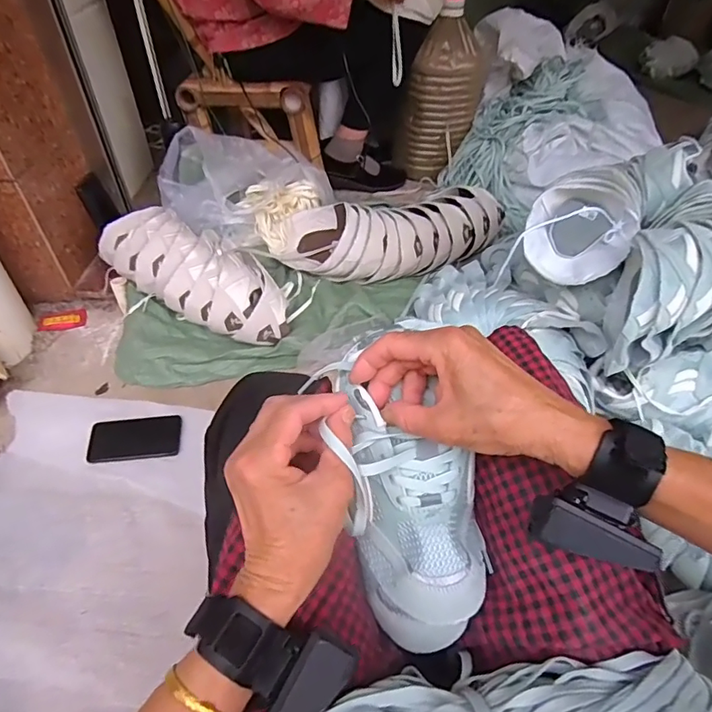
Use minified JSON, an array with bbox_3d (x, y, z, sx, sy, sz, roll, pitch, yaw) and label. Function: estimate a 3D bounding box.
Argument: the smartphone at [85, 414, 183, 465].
[{"bbox_3d":[-0.393,0.147,0.873,0.160,0.004,0.079,-6,62,-2],"label":"smartphone"}]

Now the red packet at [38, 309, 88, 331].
[{"bbox_3d":[-0.608,-0.075,1.018,0.094,0.008,0.051,-8,48,-9],"label":"red packet"}]

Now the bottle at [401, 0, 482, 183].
[{"bbox_3d":[0.226,-0.676,1.248,0.173,0.375,0.148,11,48,8],"label":"bottle"}]

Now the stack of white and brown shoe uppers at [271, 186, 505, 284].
[{"bbox_3d":[0.065,-0.260,1.050,0.491,0.112,0.186,0,47,-2],"label":"stack of white and brown shoe uppers"}]

